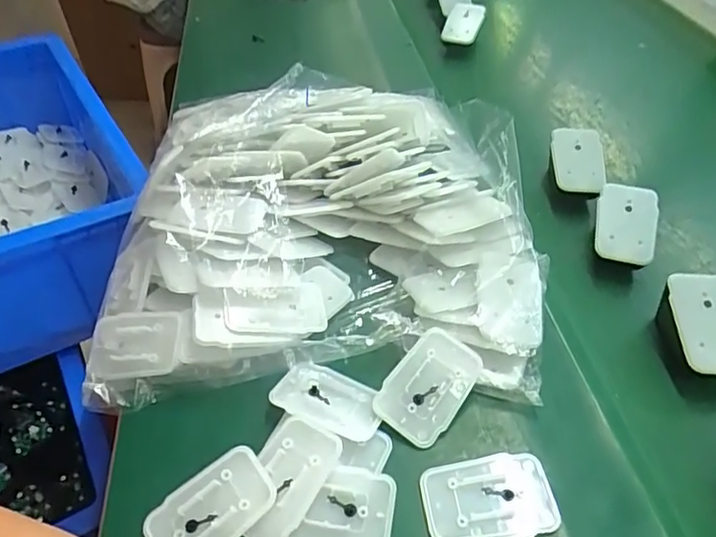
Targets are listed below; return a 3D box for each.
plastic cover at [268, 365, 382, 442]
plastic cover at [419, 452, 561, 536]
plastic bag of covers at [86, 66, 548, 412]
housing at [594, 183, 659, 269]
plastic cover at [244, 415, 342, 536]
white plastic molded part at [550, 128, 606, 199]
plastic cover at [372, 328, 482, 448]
[{"bbox_3d":[-0.017,0.080,0.347,0.065,0.006,0.039,20,49,18],"label":"plastic cover"},{"bbox_3d":[0.071,0.125,0.307,0.069,0.005,0.044,-3,46,-4],"label":"plastic cover"},{"bbox_3d":[-0.028,-0.052,0.424,0.307,0.104,0.279,1,46,0],"label":"plastic bag of covers"},{"bbox_3d":[0.207,-0.035,0.434,0.042,0.014,0.064,10,75,16],"label":"housing"},{"bbox_3d":[-0.040,0.115,0.309,0.039,0.010,0.070,22,49,19],"label":"plastic cover"},{"bbox_3d":[0.185,-0.090,0.470,0.045,0.009,0.058,5,80,-6],"label":"white plastic molded part"},{"bbox_3d":[0.043,0.071,0.344,0.043,0.005,0.067,35,72,12],"label":"plastic cover"}]

